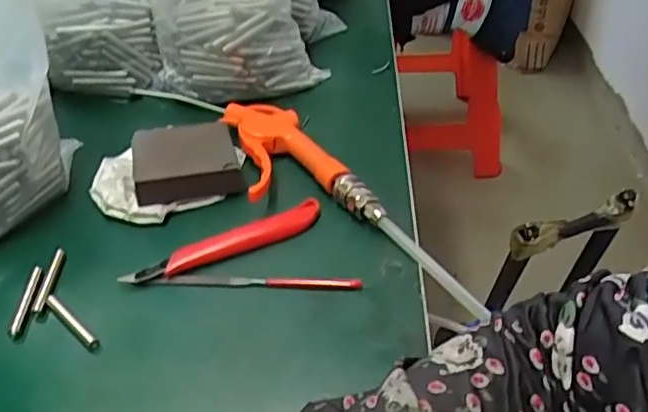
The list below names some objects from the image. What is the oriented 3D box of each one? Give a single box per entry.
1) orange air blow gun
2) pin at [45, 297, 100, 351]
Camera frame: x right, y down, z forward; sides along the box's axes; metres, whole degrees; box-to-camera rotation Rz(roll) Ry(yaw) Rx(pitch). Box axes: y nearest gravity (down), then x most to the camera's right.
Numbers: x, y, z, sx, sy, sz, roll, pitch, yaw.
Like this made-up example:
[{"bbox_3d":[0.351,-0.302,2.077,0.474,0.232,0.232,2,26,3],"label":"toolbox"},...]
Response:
[{"bbox_3d":[-0.031,-0.030,0.510,0.077,0.035,0.183,-20,43,-17],"label":"orange air blow gun"},{"bbox_3d":[-0.166,0.077,0.415,0.056,0.010,0.007,29,53,34],"label":"pin"}]

